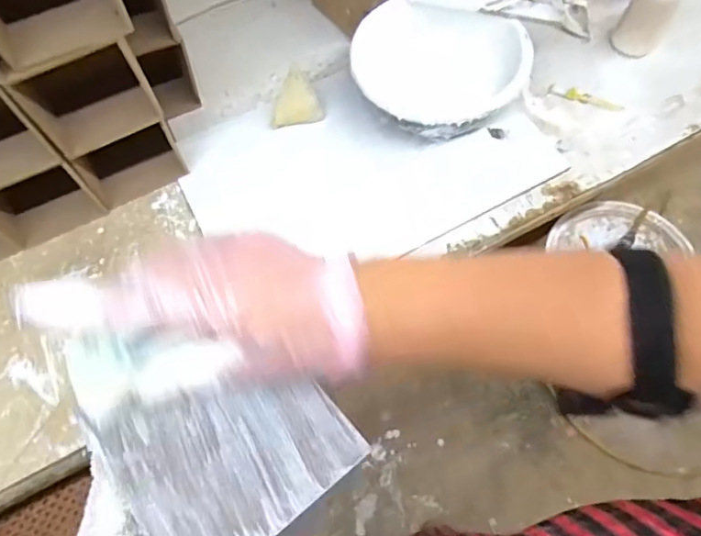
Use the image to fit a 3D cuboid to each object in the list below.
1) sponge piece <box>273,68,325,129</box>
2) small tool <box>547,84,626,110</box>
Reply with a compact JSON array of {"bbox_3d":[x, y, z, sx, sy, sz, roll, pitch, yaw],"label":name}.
[{"bbox_3d":[-0.074,-0.227,0.702,0.070,0.045,0.054,-5,60,0],"label":"sponge piece"},{"bbox_3d":[0.330,-0.238,0.733,0.104,0.015,0.023,15,62,11],"label":"small tool"}]

